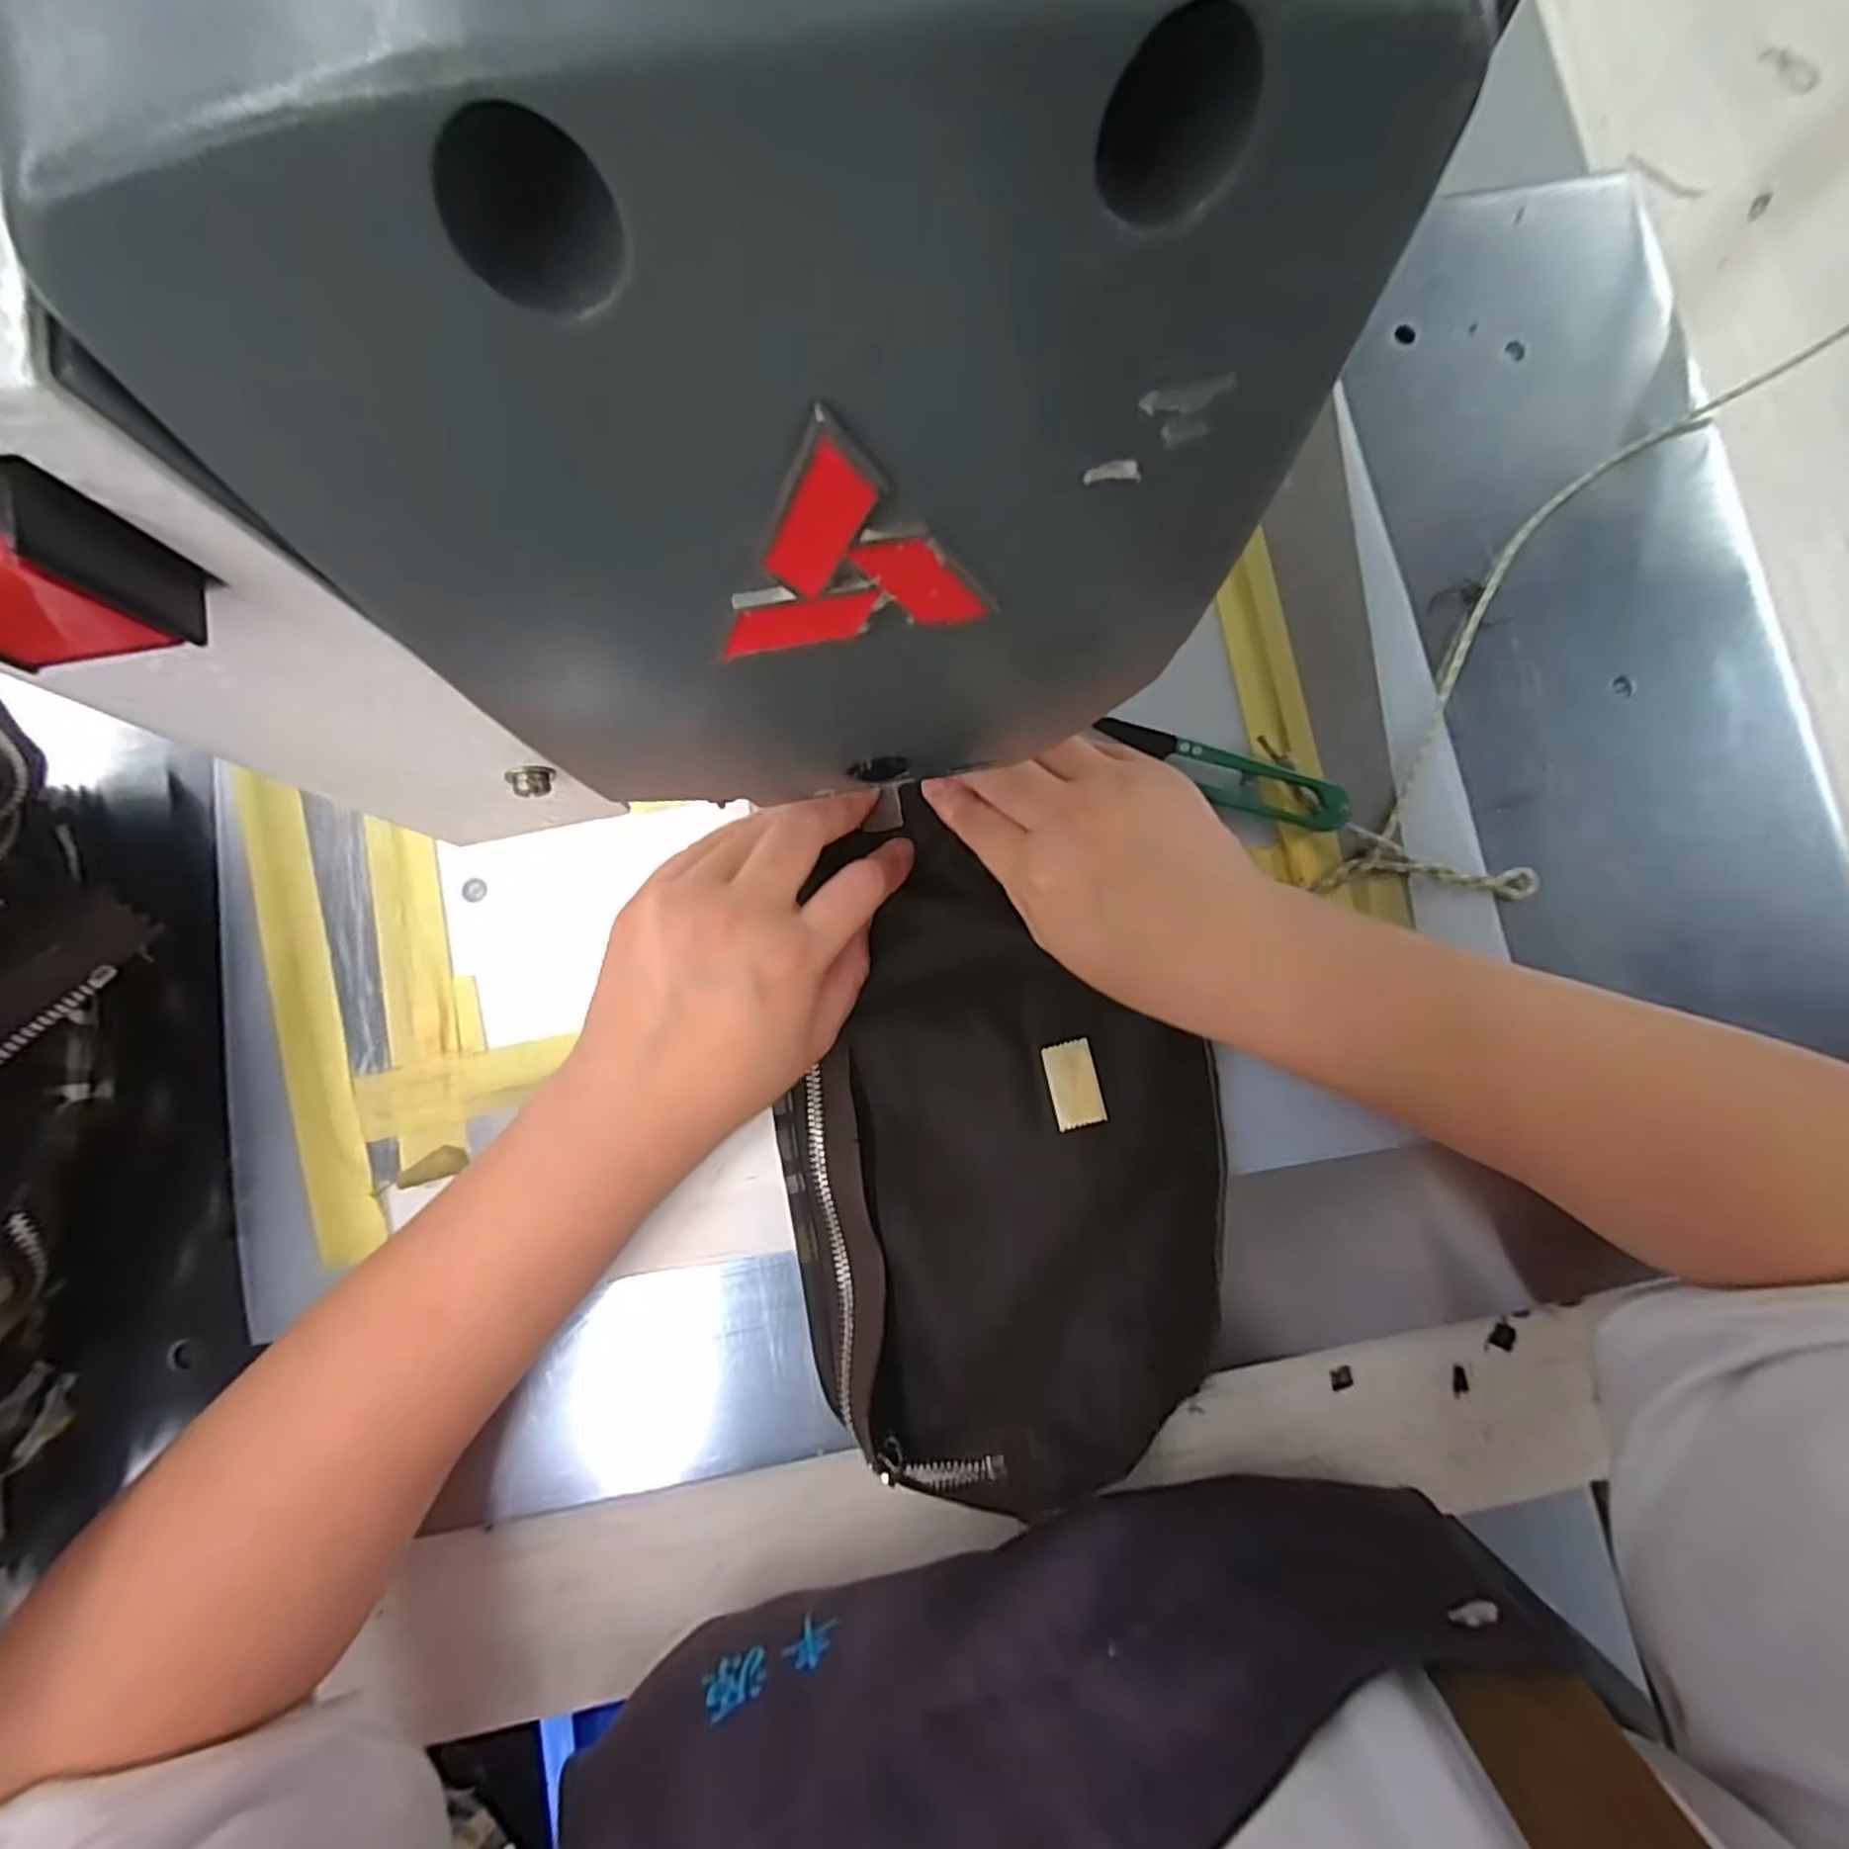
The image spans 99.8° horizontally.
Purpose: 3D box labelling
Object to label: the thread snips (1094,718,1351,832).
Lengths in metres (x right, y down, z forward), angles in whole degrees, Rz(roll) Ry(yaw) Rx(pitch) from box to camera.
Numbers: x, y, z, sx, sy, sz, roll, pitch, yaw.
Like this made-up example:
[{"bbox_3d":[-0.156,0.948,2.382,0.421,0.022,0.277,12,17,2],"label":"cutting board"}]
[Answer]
[{"bbox_3d":[0.115,-0.060,0.301,0.096,0.013,0.024,17,84,1],"label":"thread snips"}]

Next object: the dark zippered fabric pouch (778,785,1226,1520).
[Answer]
[{"bbox_3d":[0.028,0.077,0.285,0.154,0.013,0.239,-10,83,-5],"label":"dark zippered fabric pouch"}]

